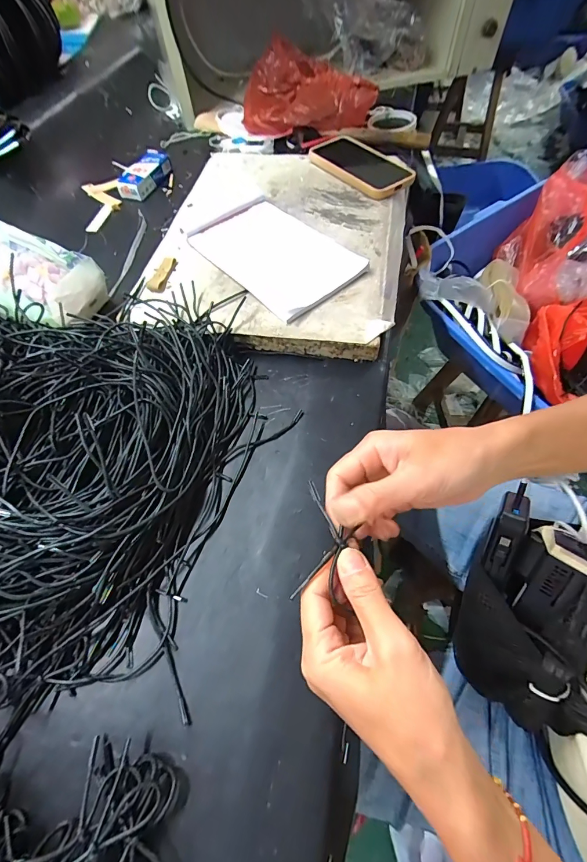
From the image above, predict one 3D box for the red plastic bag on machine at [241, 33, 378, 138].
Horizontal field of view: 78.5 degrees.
[{"bbox_3d":[0.026,-0.636,0.670,0.236,0.073,0.234,2,61,4],"label":"red plastic bag on machine"}]

